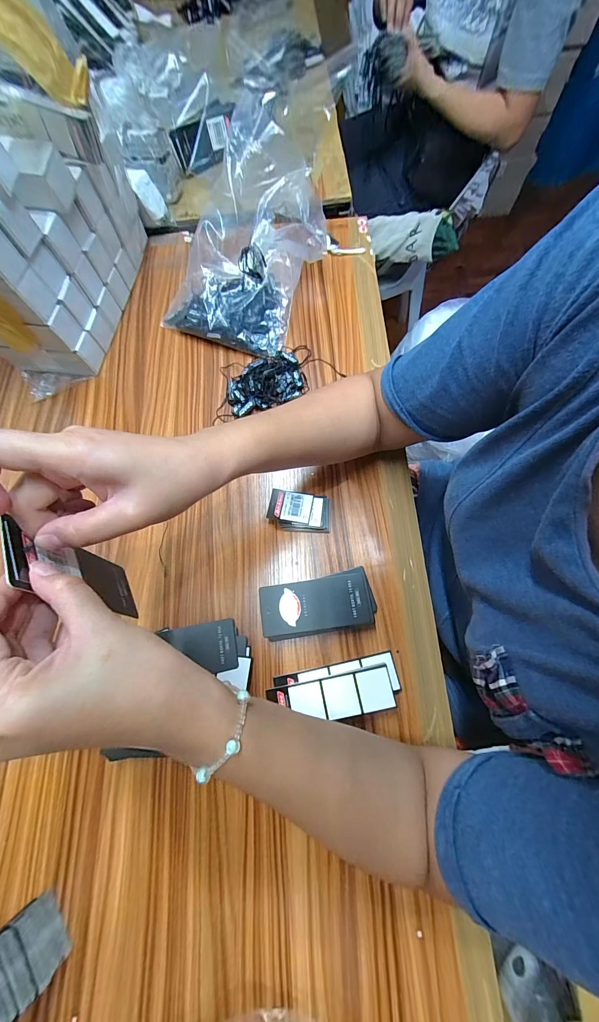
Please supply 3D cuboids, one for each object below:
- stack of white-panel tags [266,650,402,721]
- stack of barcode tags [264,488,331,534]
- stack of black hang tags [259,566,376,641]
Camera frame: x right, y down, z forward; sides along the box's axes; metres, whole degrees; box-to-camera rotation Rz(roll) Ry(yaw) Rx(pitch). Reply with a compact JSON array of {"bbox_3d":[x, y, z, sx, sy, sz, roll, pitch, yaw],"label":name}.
[{"bbox_3d":[0.036,0.174,0.316,0.124,0.021,0.046,-12,72,-2],"label":"stack of white-panel tags"},{"bbox_3d":[0.000,0.000,0.379,0.071,0.015,0.045,5,72,4],"label":"stack of barcode tags"},{"bbox_3d":[0.019,0.097,0.340,0.116,0.024,0.058,-9,72,-1],"label":"stack of black hang tags"}]

